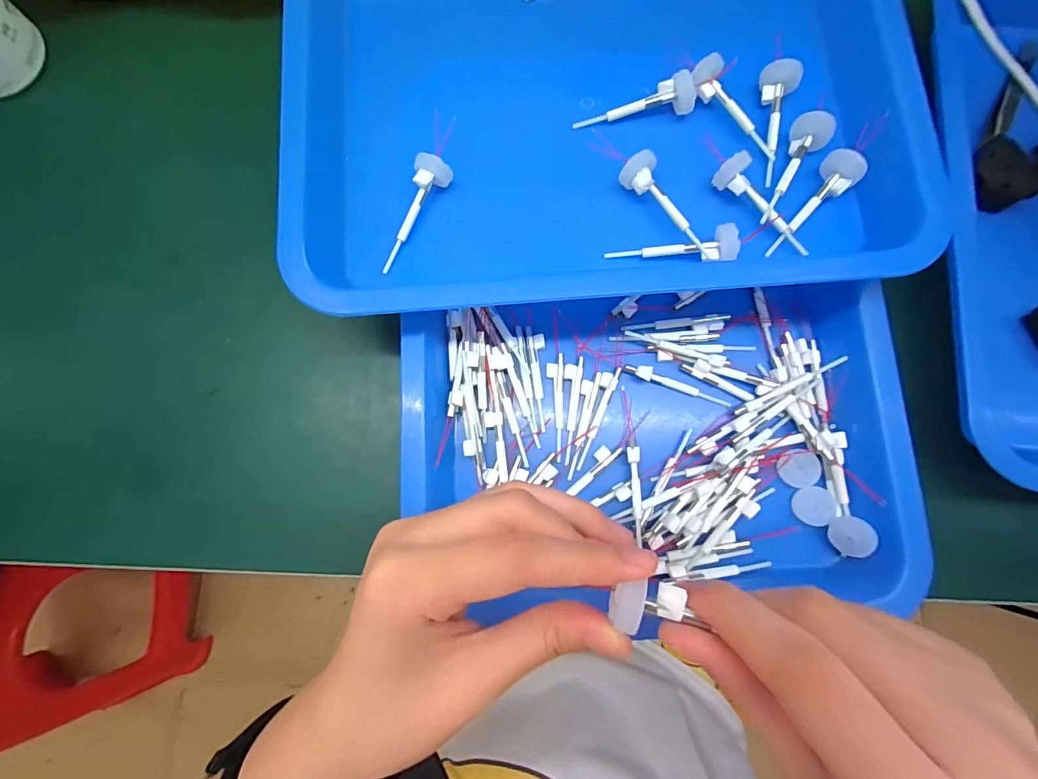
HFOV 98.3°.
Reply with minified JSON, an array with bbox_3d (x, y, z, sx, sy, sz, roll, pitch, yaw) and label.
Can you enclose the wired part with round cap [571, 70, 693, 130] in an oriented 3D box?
[{"bbox_3d":[0.065,-0.163,0.253,0.064,0.020,0.017,-3,81,0],"label":"wired part with round cap"}]

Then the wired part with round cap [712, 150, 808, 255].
[{"bbox_3d":[0.133,-0.099,0.240,0.063,0.016,0.018,43,84,7],"label":"wired part with round cap"}]

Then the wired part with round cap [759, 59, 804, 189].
[{"bbox_3d":[0.141,-0.148,0.247,0.019,0.013,0.064,11,81,3],"label":"wired part with round cap"}]

